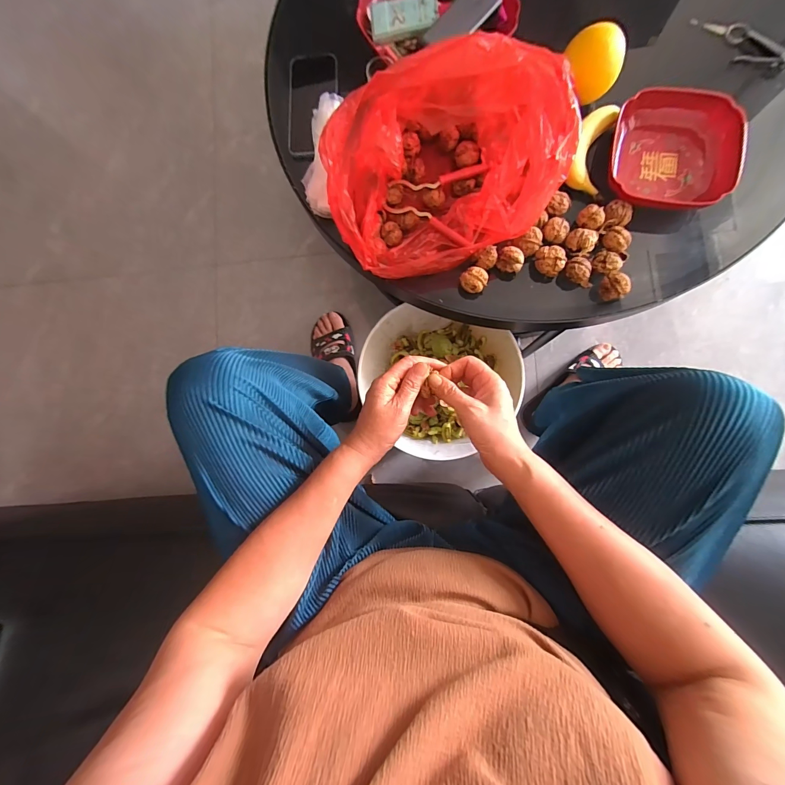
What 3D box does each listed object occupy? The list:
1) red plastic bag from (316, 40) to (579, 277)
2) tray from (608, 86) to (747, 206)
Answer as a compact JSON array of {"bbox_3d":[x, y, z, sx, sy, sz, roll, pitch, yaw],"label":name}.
[{"bbox_3d":[0.063,-0.289,0.436,0.299,0.134,0.210,-13,84,4],"label":"red plastic bag"},{"bbox_3d":[0.377,-0.324,0.470,0.156,0.041,0.142,11,86,6],"label":"tray"}]

